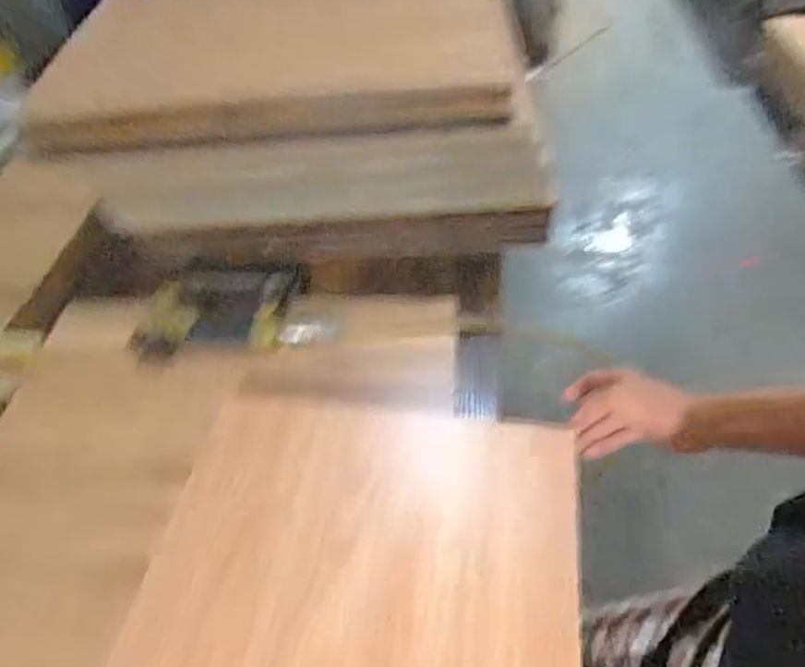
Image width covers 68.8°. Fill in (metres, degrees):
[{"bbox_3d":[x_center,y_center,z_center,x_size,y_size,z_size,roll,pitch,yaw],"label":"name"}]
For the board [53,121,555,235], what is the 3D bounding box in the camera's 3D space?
[{"bbox_3d":[-0.095,-0.191,0.726,0.568,0.116,0.037,-4,50,1],"label":"board"}]

